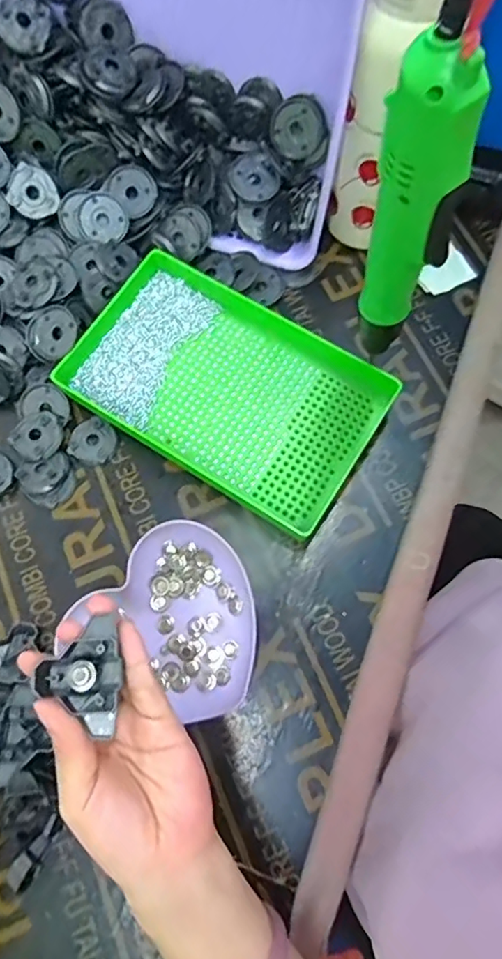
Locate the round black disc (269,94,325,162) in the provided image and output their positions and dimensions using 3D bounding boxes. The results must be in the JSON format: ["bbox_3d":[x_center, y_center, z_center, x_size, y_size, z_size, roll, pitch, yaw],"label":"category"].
[{"bbox_3d":[0.040,-0.301,0.475,0.045,0.045,0.008,45,33,-22],"label":"round black disc"}]

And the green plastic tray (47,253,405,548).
[{"bbox_3d":[-0.018,-0.081,0.469,0.252,0.033,0.163,32,76,10],"label":"green plastic tray"}]

